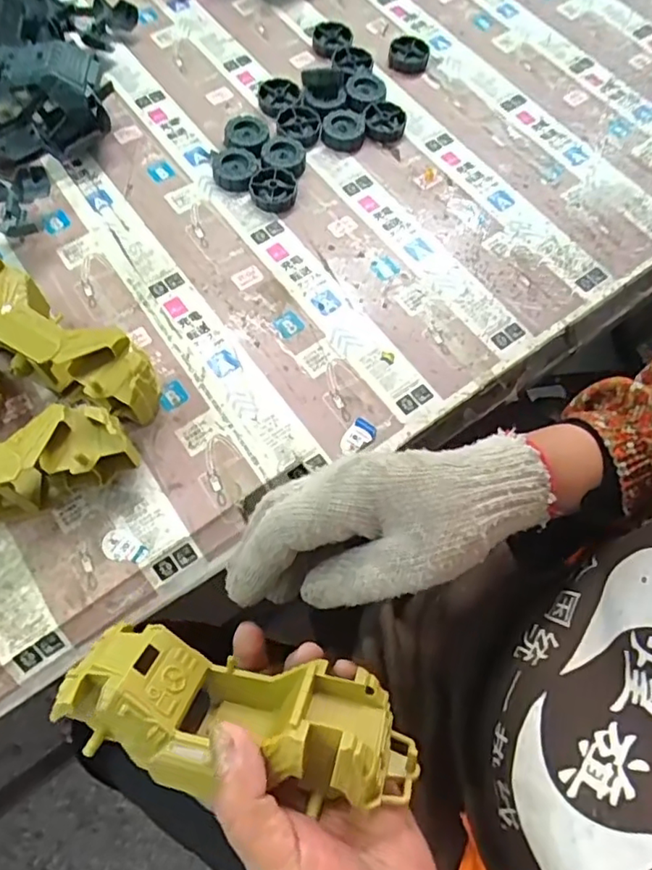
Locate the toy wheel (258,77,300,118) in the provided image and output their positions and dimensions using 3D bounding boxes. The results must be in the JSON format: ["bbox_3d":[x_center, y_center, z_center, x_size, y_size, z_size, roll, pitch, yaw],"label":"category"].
[{"bbox_3d":[-0.043,-0.309,0.528,0.037,0.016,0.040,1,68,-1],"label":"toy wheel"}]

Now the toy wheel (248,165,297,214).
[{"bbox_3d":[-0.044,-0.204,0.482,0.039,0.013,0.040,1,68,-1],"label":"toy wheel"}]

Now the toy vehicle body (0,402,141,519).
[{"bbox_3d":[-0.208,0.024,0.363,0.170,0.058,0.050,-10,69,-6],"label":"toy vehicle body"}]

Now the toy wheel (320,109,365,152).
[{"bbox_3d":[0.017,-0.274,0.517,0.036,0.015,0.039,1,68,-1],"label":"toy wheel"}]

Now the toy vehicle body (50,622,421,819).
[{"bbox_3d":[-0.041,0.141,0.284,0.169,0.063,0.065,9,68,5],"label":"toy vehicle body"}]

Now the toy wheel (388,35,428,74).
[{"bbox_3d":[0.075,-0.347,0.527,0.036,0.015,0.038,1,68,-1],"label":"toy wheel"}]

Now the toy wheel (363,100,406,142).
[{"bbox_3d":[0.052,-0.274,0.508,0.035,0.018,0.033,1,68,-1],"label":"toy wheel"}]

